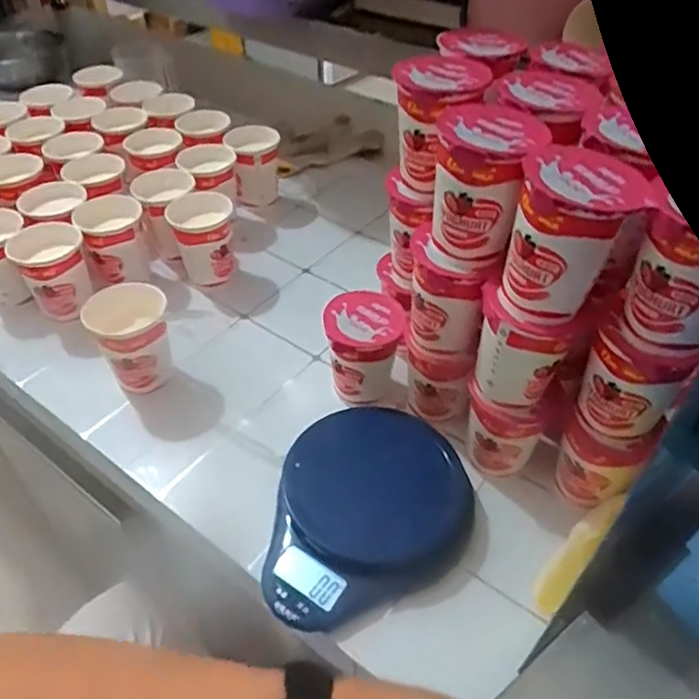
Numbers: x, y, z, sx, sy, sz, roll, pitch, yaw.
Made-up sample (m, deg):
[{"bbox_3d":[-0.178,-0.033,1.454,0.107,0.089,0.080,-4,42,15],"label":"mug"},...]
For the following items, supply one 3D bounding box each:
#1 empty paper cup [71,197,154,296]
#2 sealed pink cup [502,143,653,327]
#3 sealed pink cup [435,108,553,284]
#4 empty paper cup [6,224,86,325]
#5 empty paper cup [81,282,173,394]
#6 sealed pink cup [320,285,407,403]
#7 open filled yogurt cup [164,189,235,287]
[{"bbox_3d":[-0.247,-0.109,0.657,0.066,0.086,0.065,-16,47,-15],"label":"empty paper cup"},{"bbox_3d":[0.128,-0.065,0.366,0.061,0.085,0.062,8,45,8],"label":"sealed pink cup"},{"bbox_3d":[0.087,-0.104,0.408,0.064,0.089,0.068,19,48,18],"label":"sealed pink cup"},{"bbox_3d":[-0.294,-0.076,0.619,0.062,0.078,0.063,0,45,0],"label":"empty paper cup"},{"bbox_3d":[-0.194,-0.011,0.553,0.065,0.082,0.060,0,45,0],"label":"empty paper cup"},{"bbox_3d":[0.012,0.000,0.540,0.065,0.082,0.063,0,45,0],"label":"sealed pink cup"},{"bbox_3d":[-0.155,-0.117,0.666,0.067,0.082,0.061,-9,46,-10],"label":"open filled yogurt cup"}]

